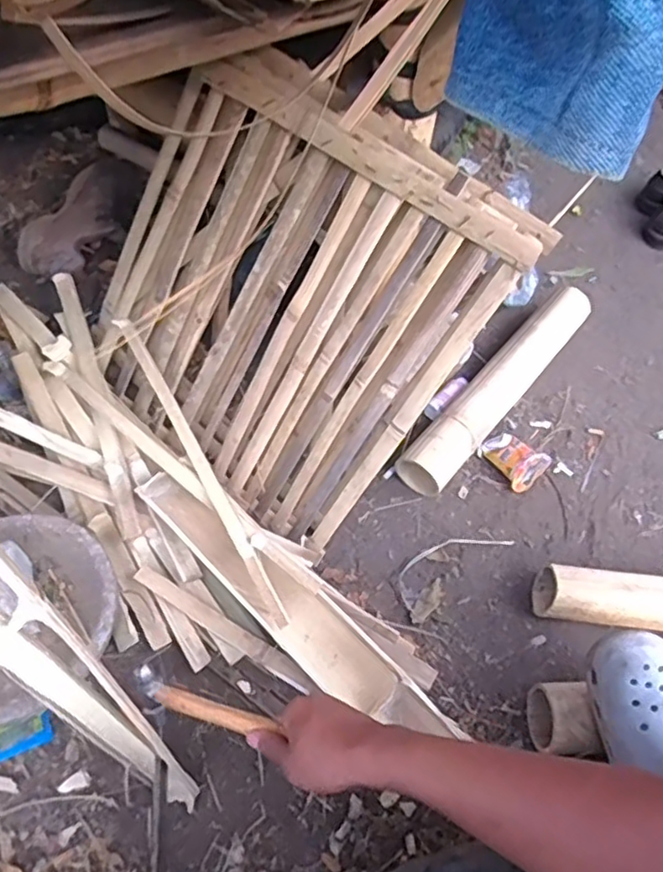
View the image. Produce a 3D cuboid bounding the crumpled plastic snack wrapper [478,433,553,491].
[{"bbox_3d":[0.283,0.031,0.984,0.065,0.053,0.100,-25,57,-24],"label":"crumpled plastic snack wrapper"}]

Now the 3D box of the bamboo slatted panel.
[{"bbox_3d":[-0.086,-0.187,0.846,0.535,0.507,0.052,40,25,15],"label":"bamboo slatted panel"}]

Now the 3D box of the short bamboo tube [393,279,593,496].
[{"bbox_3d":[0.283,-0.090,1.035,0.080,0.097,0.486,34,55,21],"label":"short bamboo tube"}]

